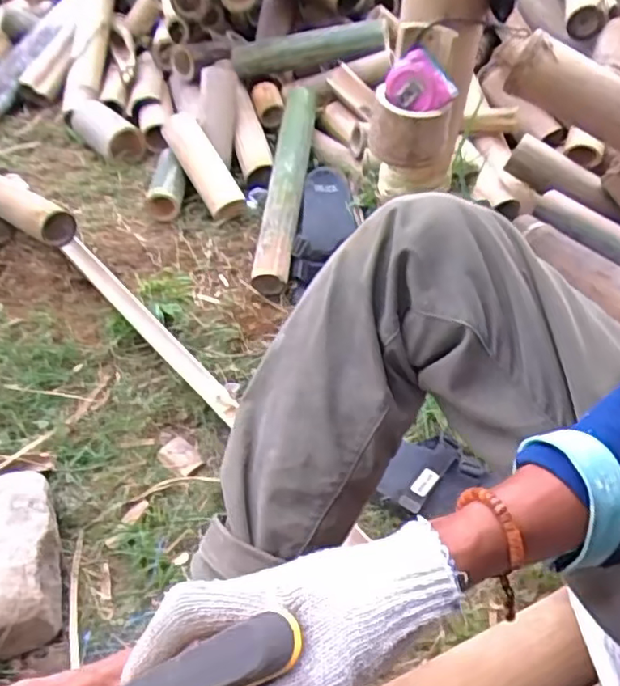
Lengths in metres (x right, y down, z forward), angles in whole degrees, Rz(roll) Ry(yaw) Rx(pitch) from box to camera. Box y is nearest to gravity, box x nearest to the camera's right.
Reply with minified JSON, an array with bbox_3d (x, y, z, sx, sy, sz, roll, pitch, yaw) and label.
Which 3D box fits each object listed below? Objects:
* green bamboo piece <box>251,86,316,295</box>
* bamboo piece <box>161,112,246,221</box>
[{"bbox_3d":[-0.037,-0.281,1.066,0.057,0.059,0.446,4,58,6],"label":"green bamboo piece"},{"bbox_3d":[-0.189,-0.308,1.108,0.070,0.080,0.219,-24,70,-22],"label":"bamboo piece"}]

